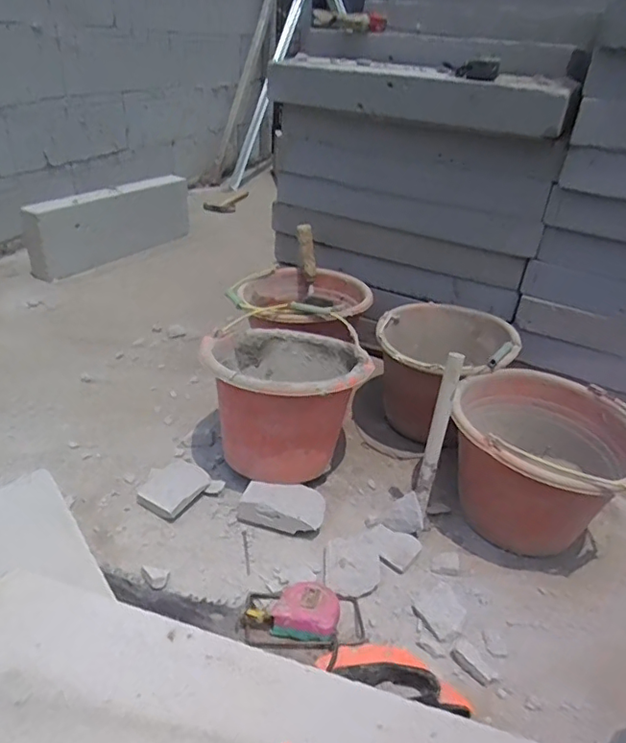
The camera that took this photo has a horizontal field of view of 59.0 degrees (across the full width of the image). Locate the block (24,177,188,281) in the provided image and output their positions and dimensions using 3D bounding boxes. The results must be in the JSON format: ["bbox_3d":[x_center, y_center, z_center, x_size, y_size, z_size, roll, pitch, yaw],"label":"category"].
[{"bbox_3d":[-0.642,-0.497,1.822,0.109,0.200,0.628,21,36,24],"label":"block"}]

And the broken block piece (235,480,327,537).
[{"bbox_3d":[-0.049,0.216,0.893,0.133,0.042,0.078,11,33,8],"label":"broken block piece"}]

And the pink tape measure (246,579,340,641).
[{"bbox_3d":[-0.023,0.310,0.726,0.117,0.048,0.085,10,32,7],"label":"pink tape measure"}]

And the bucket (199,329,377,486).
[{"bbox_3d":[-0.048,0.031,0.963,0.264,0.193,0.278,1,32,-7],"label":"bucket"}]

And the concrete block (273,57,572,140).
[{"bbox_3d":[0.204,-0.587,1.155,0.642,0.097,0.137,22,36,24],"label":"concrete block"}]

